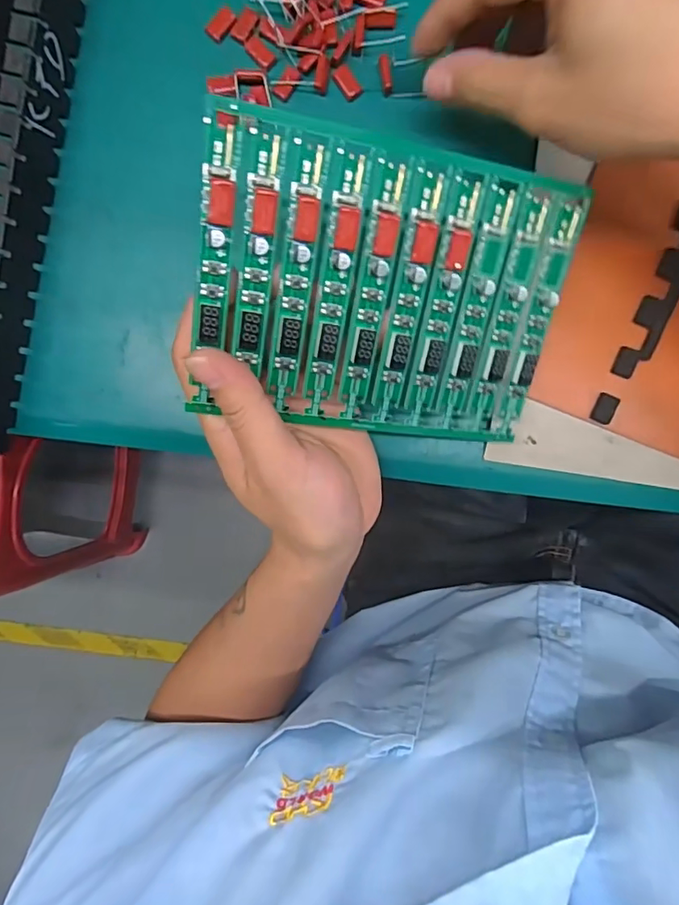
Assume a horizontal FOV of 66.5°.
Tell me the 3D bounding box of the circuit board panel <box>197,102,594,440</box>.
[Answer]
[{"bbox_3d":[0.022,-0.067,0.228,0.161,0.006,0.119,5,112,-15],"label":"circuit board panel"}]

